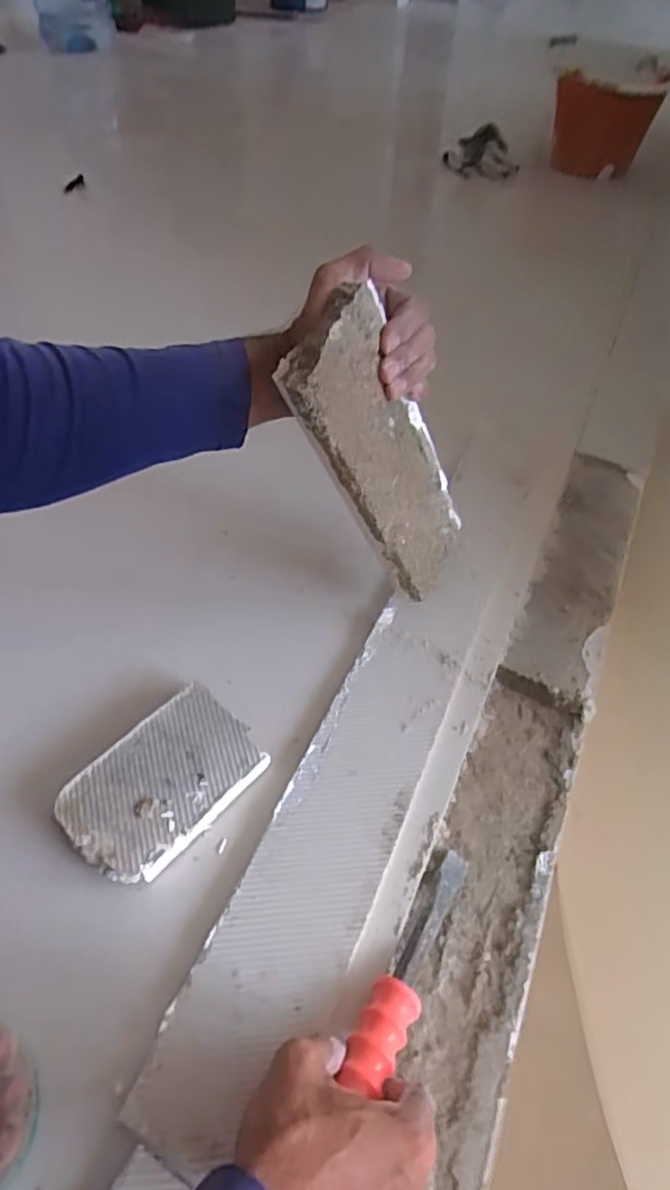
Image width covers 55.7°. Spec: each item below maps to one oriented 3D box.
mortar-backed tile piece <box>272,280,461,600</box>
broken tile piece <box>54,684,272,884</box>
[{"bbox_3d":[0.043,-0.106,0.527,0.025,0.269,0.099,23,73,38],"label":"mortar-backed tile piece"},{"bbox_3d":[-0.138,0.154,0.516,0.095,0.036,0.150,35,58,27],"label":"broken tile piece"}]

